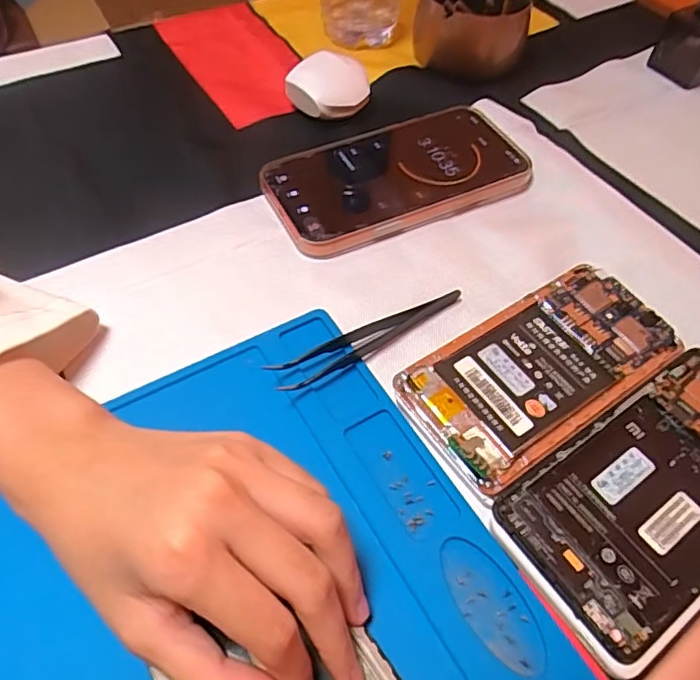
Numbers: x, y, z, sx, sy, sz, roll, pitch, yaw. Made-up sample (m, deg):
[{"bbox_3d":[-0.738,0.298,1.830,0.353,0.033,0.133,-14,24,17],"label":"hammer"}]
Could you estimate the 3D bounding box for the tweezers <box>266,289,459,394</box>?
[{"bbox_3d":[0.013,0.001,0.295,0.112,0.010,0.017,-22,59,-18],"label":"tweezers"}]

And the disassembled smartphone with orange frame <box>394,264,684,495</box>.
[{"bbox_3d":[0.096,0.014,0.286,0.138,0.015,0.070,-29,61,-22],"label":"disassembled smartphone with orange frame"}]

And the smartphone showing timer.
[{"bbox_3d":[0.030,-0.105,0.368,0.162,0.015,0.080,-21,58,-17],"label":"smartphone showing timer"}]

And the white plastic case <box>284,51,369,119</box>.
[{"bbox_3d":[-0.016,-0.177,0.407,0.057,0.028,0.049,0,55,-4],"label":"white plastic case"}]

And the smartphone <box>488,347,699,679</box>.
[{"bbox_3d":[0.138,0.064,0.252,0.149,0.015,0.076,-30,62,-22],"label":"smartphone"}]

